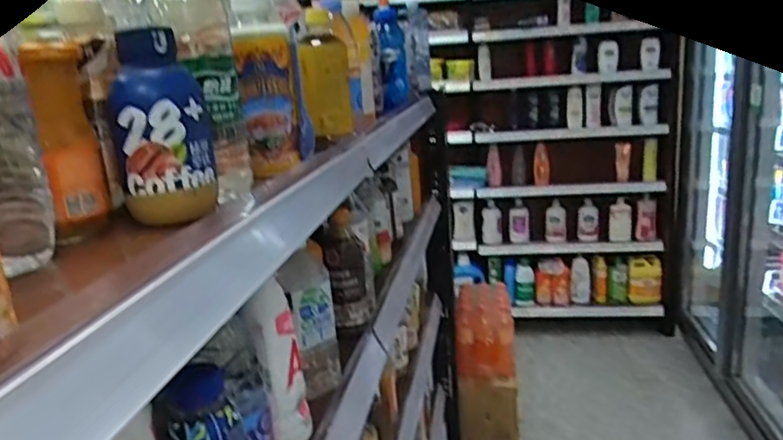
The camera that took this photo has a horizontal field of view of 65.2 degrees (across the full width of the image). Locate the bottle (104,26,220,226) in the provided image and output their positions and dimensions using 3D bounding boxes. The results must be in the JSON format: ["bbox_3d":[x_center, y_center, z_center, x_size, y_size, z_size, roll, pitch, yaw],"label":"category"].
[{"bbox_3d":[-0.162,-0.066,0.433,0.067,0.125,0.052,-9,15,-20],"label":"bottle"}]

